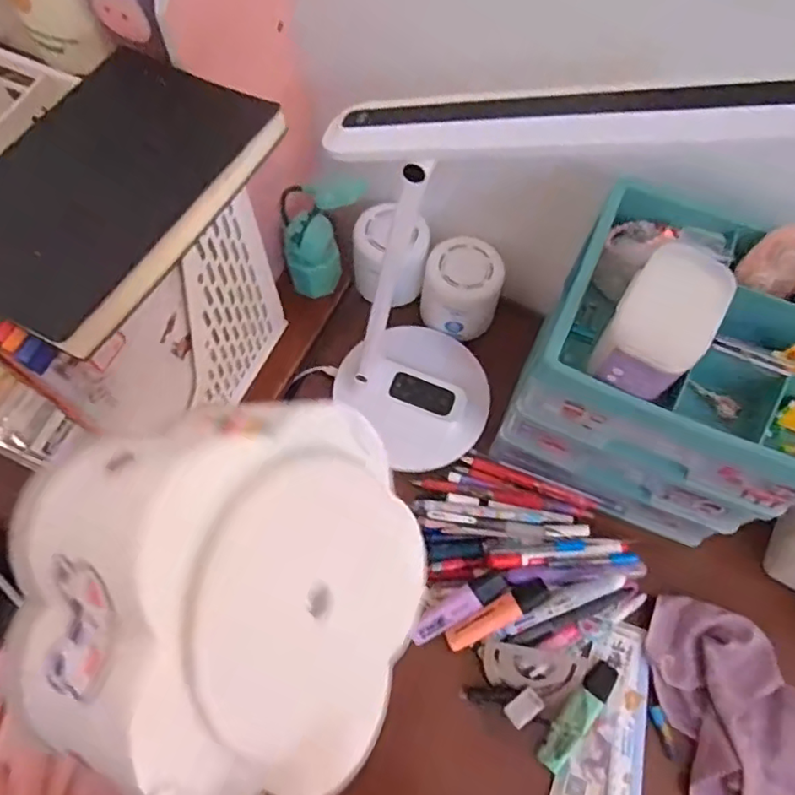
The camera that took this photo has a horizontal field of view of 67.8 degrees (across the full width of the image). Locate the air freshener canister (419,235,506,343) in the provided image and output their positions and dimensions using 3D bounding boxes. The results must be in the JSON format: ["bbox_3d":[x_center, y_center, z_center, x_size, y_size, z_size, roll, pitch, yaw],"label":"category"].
[{"bbox_3d":[0.071,-0.119,0.666,0.085,0.079,0.084,1,66,-1],"label":"air freshener canister"}]

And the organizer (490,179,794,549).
[{"bbox_3d":[0.235,-0.015,0.504,0.222,0.260,0.158,24,68,8],"label":"organizer"}]

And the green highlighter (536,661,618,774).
[{"bbox_3d":[0.166,0.287,0.535,0.026,0.012,0.105,40,71,14],"label":"green highlighter"}]

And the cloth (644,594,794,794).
[{"bbox_3d":[0.309,0.284,0.535,0.124,0.028,0.201,-10,67,-6],"label":"cloth"}]

